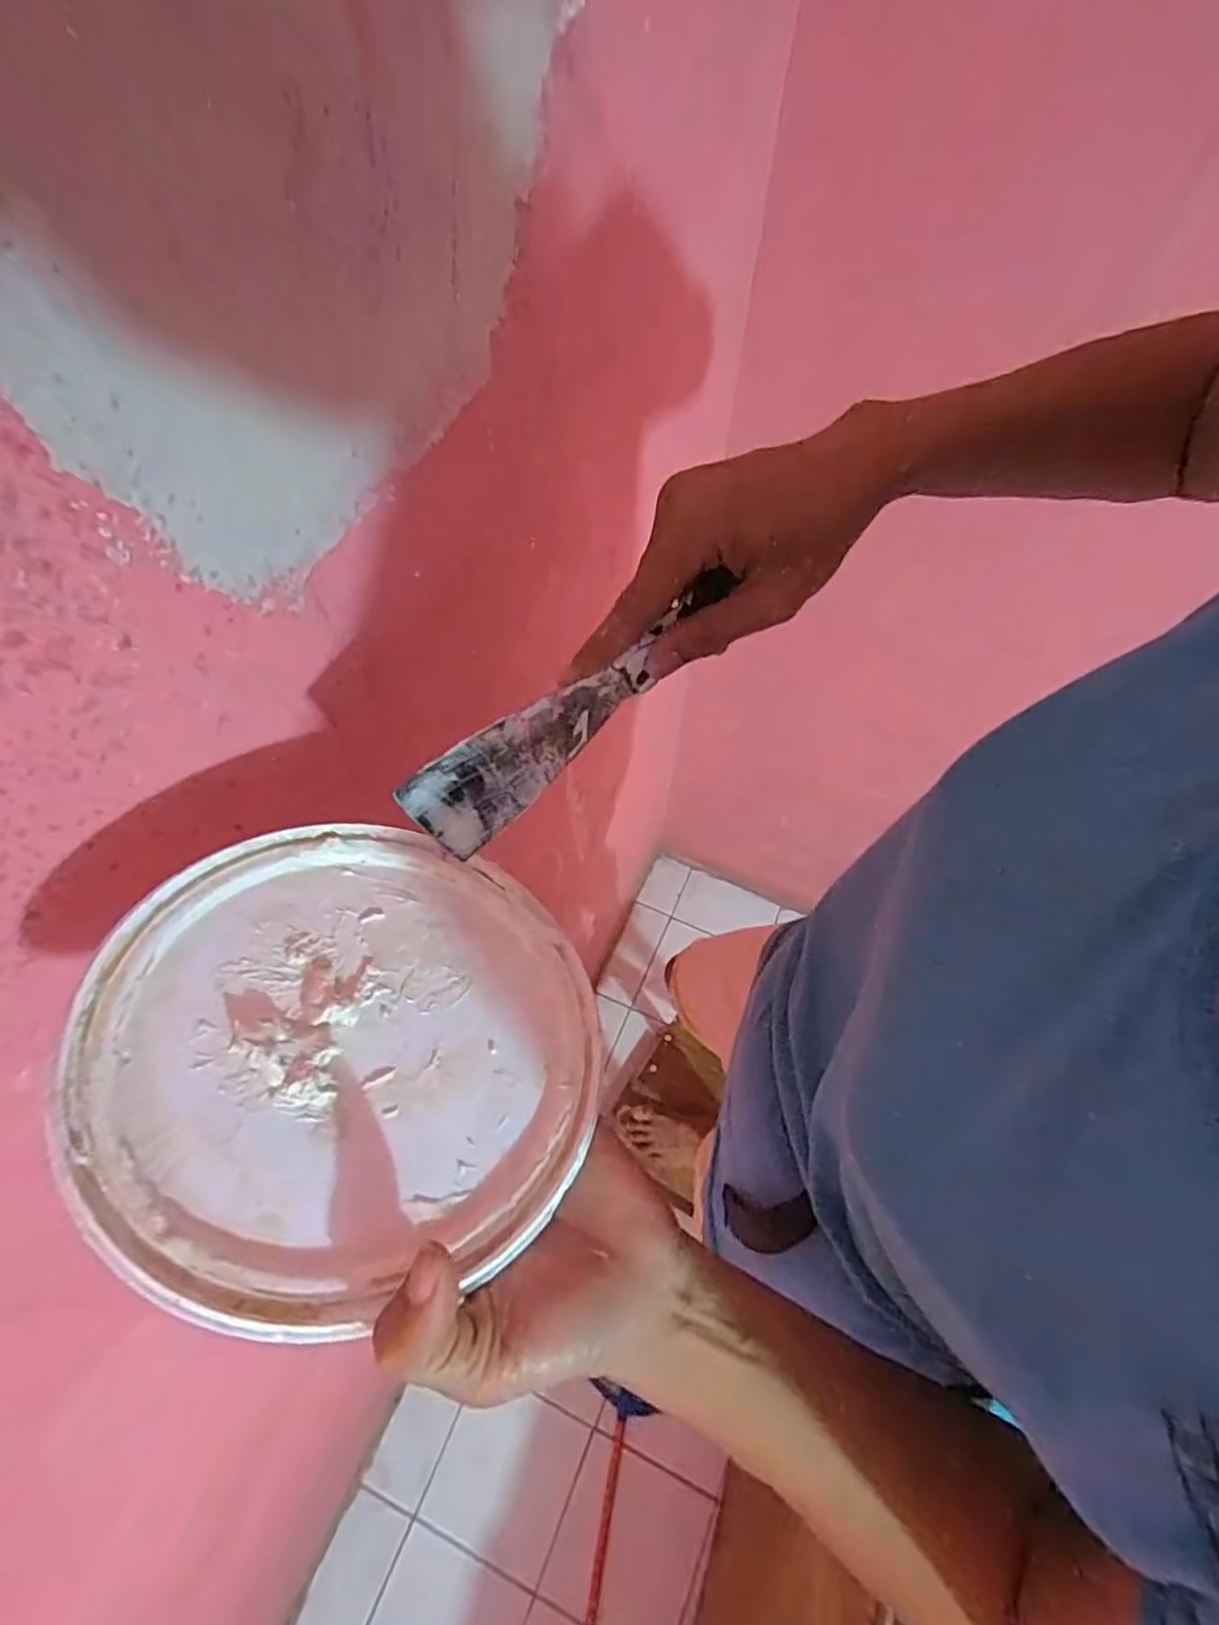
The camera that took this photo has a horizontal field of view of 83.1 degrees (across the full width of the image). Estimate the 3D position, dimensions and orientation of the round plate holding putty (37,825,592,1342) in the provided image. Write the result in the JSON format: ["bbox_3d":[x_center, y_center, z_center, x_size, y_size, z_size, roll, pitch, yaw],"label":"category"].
[{"bbox_3d":[-0.089,0.079,0.250,0.169,0.008,0.171,16,45,-16],"label":"round plate holding putty"}]

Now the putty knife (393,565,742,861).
[{"bbox_3d":[-0.017,-0.047,0.302,0.163,0.044,0.016,-40,41,-2],"label":"putty knife"}]

